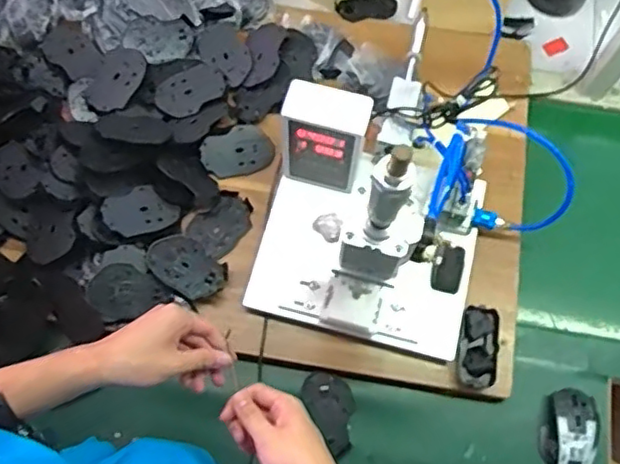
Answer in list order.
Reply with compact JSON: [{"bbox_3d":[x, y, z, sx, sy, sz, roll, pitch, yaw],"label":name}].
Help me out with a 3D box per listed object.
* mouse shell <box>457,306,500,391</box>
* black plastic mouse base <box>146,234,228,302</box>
[{"bbox_3d":[0.232,0.159,0.885,0.053,0.014,0.110,11,71,3],"label":"mouse shell"},{"bbox_3d":[-0.179,0.051,0.926,0.111,0.019,0.076,37,74,12],"label":"black plastic mouse base"}]

